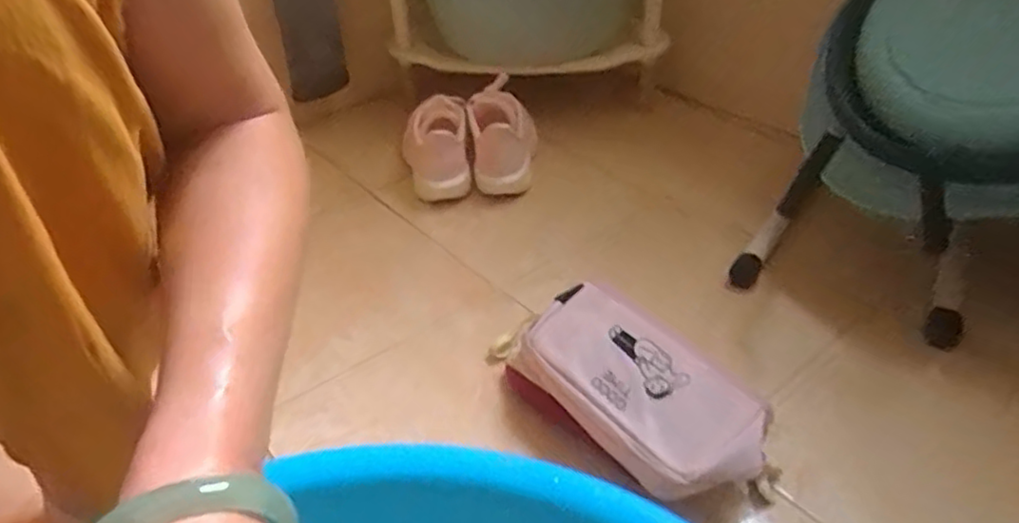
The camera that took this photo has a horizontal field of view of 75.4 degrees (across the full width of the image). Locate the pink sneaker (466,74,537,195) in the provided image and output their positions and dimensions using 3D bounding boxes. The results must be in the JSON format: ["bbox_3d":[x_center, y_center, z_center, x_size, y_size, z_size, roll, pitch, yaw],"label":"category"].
[{"bbox_3d":[-0.010,-0.175,0.940,0.093,0.106,0.130,-5,35,-4],"label":"pink sneaker"}]

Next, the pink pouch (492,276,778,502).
[{"bbox_3d":[0.095,0.110,0.580,0.111,0.082,0.273,-25,41,-29],"label":"pink pouch"}]

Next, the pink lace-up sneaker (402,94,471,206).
[{"bbox_3d":[-0.106,-0.159,0.928,0.093,0.100,0.121,-5,35,-3],"label":"pink lace-up sneaker"}]

